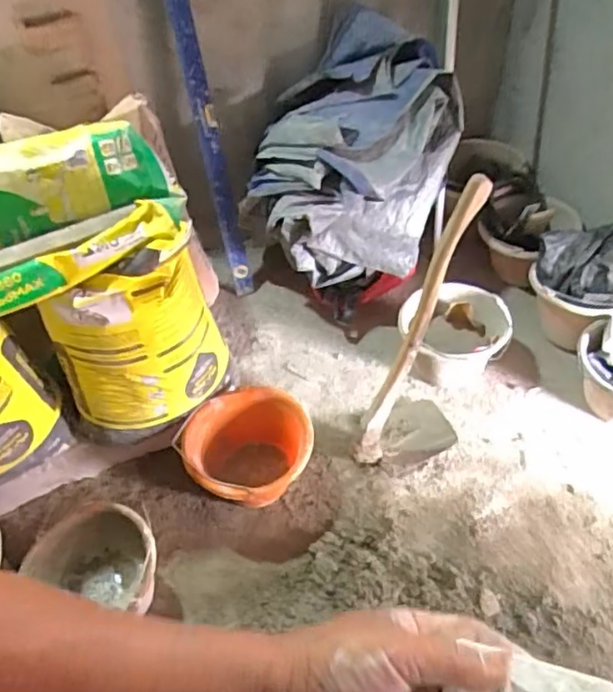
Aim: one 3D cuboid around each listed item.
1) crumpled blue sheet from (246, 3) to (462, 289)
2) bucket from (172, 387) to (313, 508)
[{"bbox_3d":[0.121,-0.442,1.528,0.472,0.442,0.403,0,49,4],"label":"crumpled blue sheet"},{"bbox_3d":[-0.114,0.229,1.320,0.254,0.173,0.237,-2,49,3],"label":"bucket"}]

